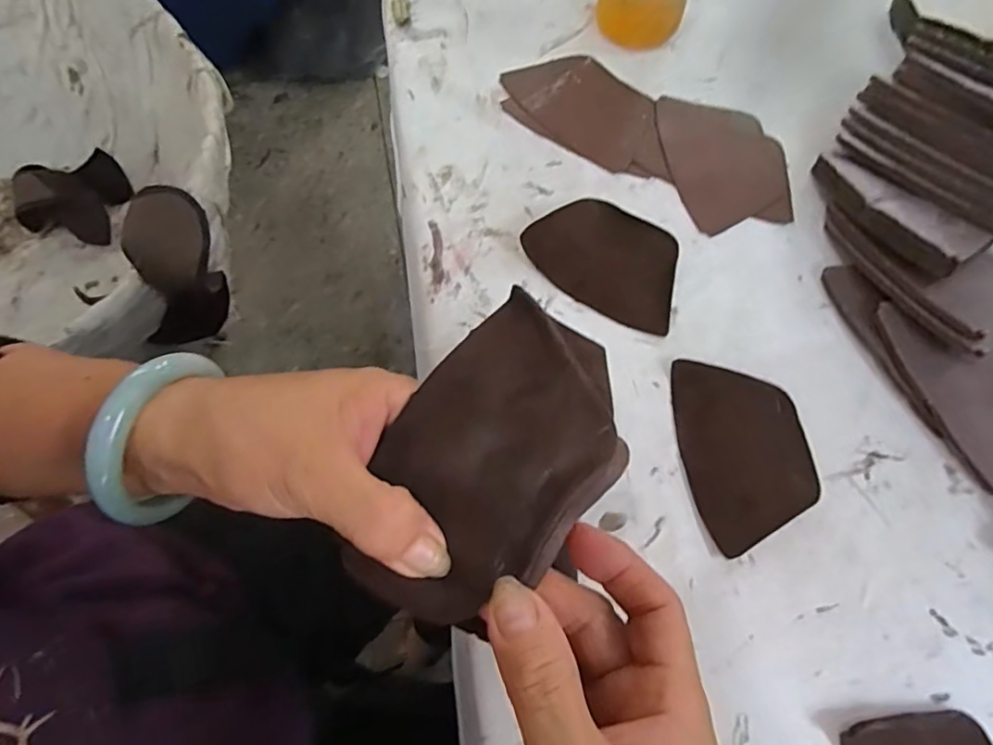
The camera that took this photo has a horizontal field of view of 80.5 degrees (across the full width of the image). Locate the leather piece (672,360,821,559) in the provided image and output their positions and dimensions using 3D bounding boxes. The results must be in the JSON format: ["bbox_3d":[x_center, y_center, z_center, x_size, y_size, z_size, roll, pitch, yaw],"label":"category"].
[{"bbox_3d":[0.143,0.044,0.336,0.072,0.005,0.105,-6,68,-4],"label":"leather piece"}]

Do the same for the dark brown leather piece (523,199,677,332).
[{"bbox_3d":[0.074,-0.075,0.375,0.099,0.017,0.073,31,70,10],"label":"dark brown leather piece"}]

